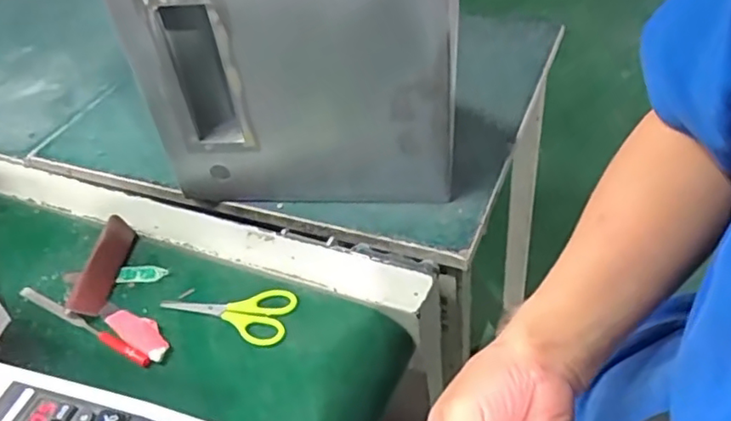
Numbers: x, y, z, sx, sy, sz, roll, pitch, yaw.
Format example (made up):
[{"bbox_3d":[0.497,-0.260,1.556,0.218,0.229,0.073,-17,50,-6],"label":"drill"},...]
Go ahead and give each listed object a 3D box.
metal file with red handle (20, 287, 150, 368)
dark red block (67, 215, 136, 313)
[{"bbox_3d":[-0.268,0.106,0.581,0.180,0.011,0.011,19,49,26],"label":"metal file with red handle"},{"bbox_3d":[-0.262,0.053,0.621,0.027,0.024,0.114,1,43,9],"label":"dark red block"}]

